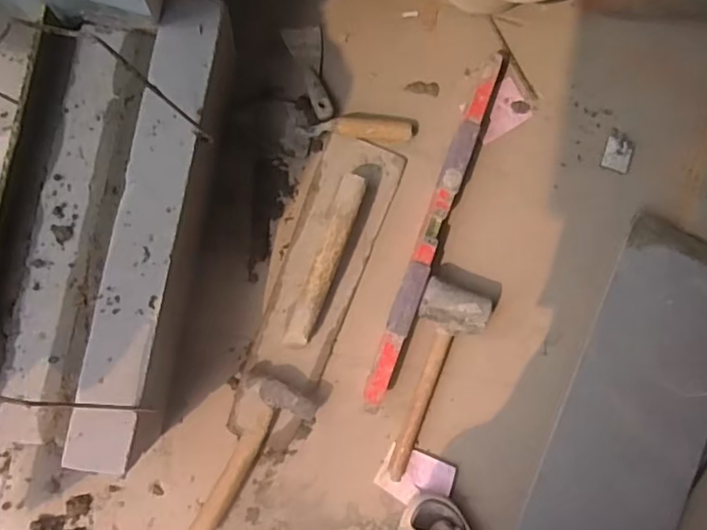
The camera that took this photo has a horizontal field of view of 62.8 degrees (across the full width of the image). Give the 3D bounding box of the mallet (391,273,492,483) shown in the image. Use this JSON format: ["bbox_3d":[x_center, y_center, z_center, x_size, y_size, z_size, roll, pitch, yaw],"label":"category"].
[{"bbox_3d":[0.125,0.182,0.893,0.103,0.070,0.303,15,84,-4],"label":"mallet"}]

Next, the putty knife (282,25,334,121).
[{"bbox_3d":[-0.066,-0.304,0.916,0.057,0.012,0.152,-13,87,-6],"label":"putty knife"}]

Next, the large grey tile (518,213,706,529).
[{"bbox_3d":[0.461,0.235,0.928,0.258,0.014,0.591,21,88,-3],"label":"large grey tile"}]

